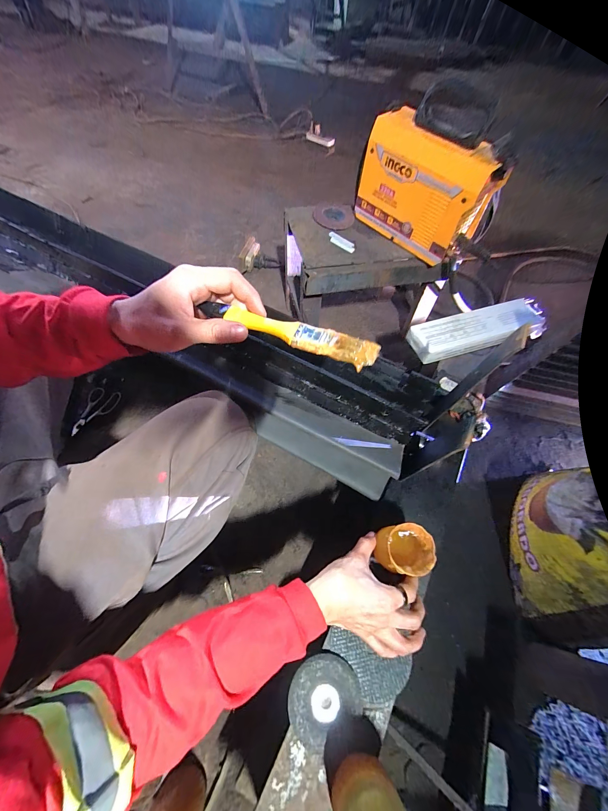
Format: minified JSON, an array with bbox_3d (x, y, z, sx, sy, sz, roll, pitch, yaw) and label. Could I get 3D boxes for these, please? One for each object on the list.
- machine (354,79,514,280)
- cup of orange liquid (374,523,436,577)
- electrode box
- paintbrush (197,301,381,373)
[{"bbox_3d":[0.248,-0.457,0.586,0.123,0.197,0.267,-36,69,-21],"label":"machine"},{"bbox_3d":[0.130,0.189,0.363,0.060,0.050,0.055,2,61,-3],"label":"cup of orange liquid"},{"bbox_3d":[0.389,-0.167,0.610,0.320,0.041,0.090,-15,63,-12],"label":"electrode box"},{"bbox_3d":[-0.018,-0.068,0.250,0.168,0.010,0.023,20,61,13],"label":"paintbrush"}]

